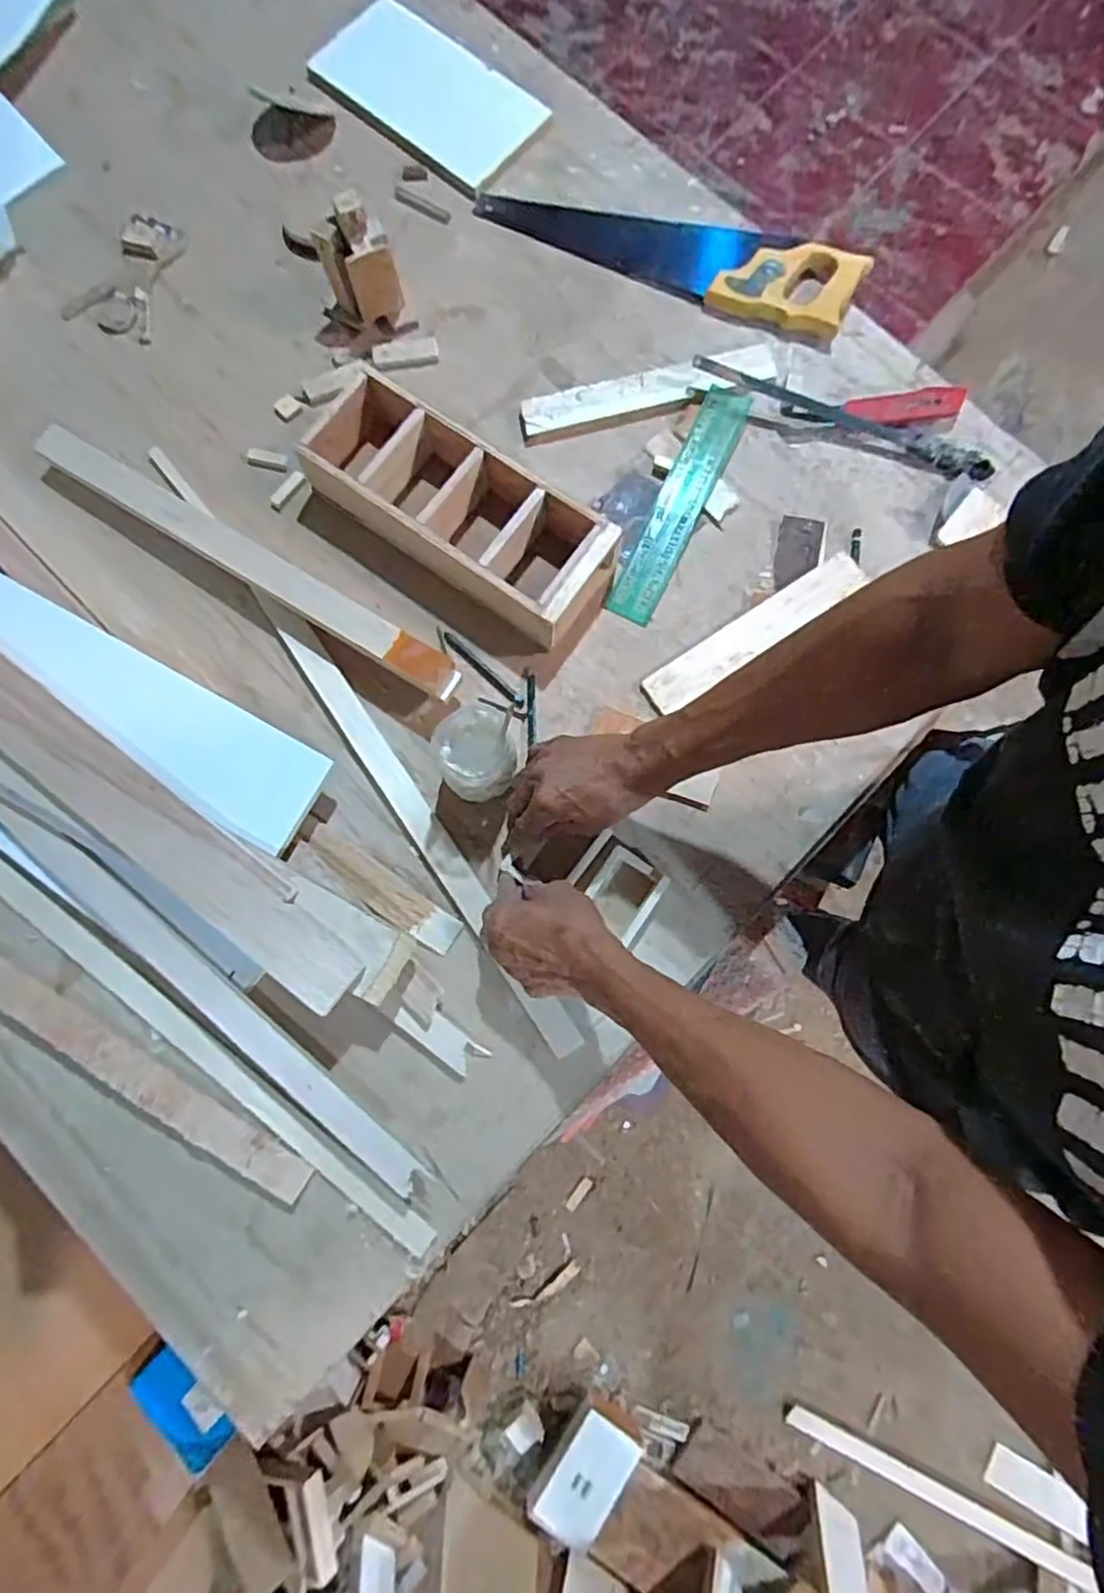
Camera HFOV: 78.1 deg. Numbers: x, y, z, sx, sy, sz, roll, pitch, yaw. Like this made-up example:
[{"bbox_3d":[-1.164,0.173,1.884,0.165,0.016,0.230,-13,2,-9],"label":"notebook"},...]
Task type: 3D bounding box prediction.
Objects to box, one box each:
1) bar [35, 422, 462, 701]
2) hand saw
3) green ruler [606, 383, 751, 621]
[{"bbox_3d":[-0.287,-0.219,0.635,0.471,0.046,0.034,31,80,7],"label":"bar"},{"bbox_3d":[0.117,-0.582,0.708,0.402,0.035,0.090,22,79,5],"label":"hand saw"},{"bbox_3d":[0.124,-0.287,0.668,0.047,0.010,0.253,26,85,3],"label":"green ruler"}]

